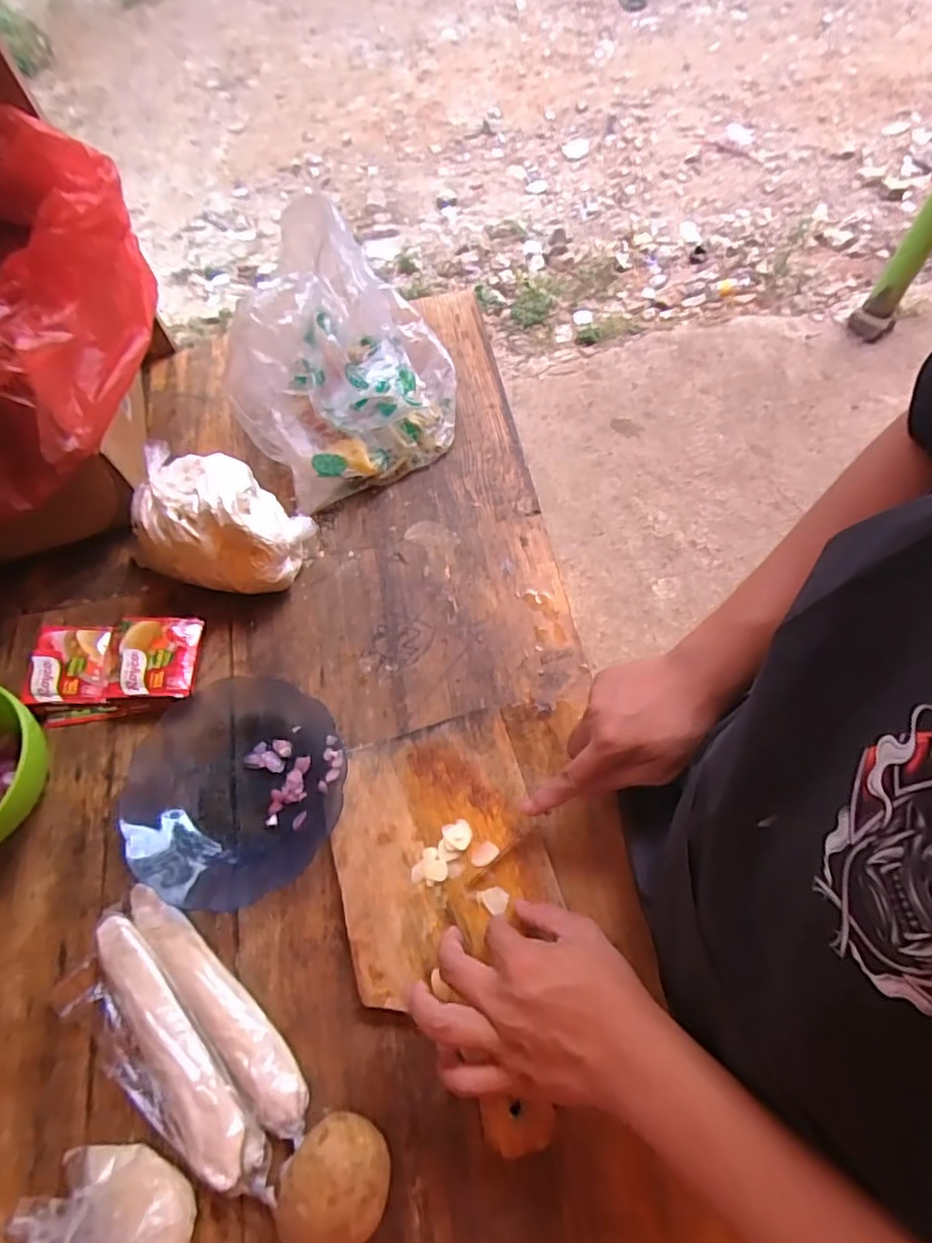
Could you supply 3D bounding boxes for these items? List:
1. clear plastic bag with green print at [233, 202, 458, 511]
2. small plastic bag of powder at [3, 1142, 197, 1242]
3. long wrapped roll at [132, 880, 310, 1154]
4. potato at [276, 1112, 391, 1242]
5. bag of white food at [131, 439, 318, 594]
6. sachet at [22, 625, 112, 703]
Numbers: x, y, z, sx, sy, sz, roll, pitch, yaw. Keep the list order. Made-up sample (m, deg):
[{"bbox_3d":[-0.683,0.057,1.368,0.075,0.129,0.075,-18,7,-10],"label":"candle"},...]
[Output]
[{"bbox_3d":[-0.147,-0.293,0.646,0.223,0.172,0.261,-26,66,-9],"label":"clear plastic bag with green print"},{"bbox_3d":[-0.199,0.384,0.369,0.151,0.074,0.048,34,71,17],"label":"small plastic bag of powder"},{"bbox_3d":[-0.182,0.279,0.446,0.035,0.026,0.205,-41,70,-15],"label":"long wrapped roll"},{"bbox_3d":[-0.084,0.361,0.387,0.062,0.053,0.070,38,72,18],"label":"potato"},{"bbox_3d":[-0.240,-0.093,0.587,0.156,0.102,0.122,20,67,12],"label":"bag of white food"},{"bbox_3d":[-0.371,0.039,0.564,0.066,0.008,0.076,0,67,-11],"label":"sachet"}]

